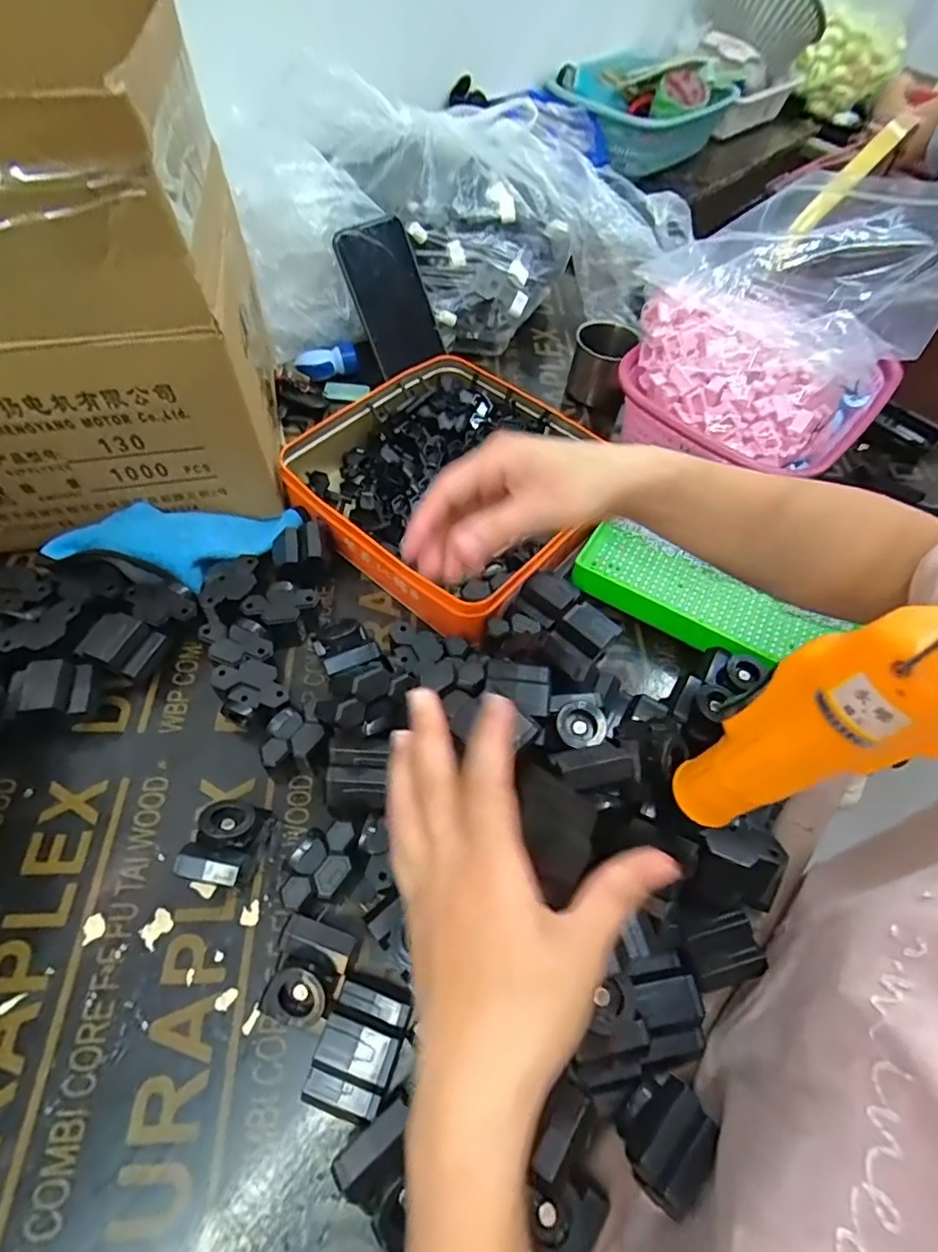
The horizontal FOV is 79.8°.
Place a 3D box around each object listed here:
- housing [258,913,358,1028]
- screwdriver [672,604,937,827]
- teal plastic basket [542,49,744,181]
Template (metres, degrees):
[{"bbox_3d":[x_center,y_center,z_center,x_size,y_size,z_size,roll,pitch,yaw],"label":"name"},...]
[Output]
[{"bbox_3d":[-0.091,0.196,0.318,0.041,0.047,0.051,20,58,8],"label":"housing"},{"bbox_3d":[0.123,0.044,0.213,0.035,0.152,0.033,17,58,4],"label":"screwdriver"},{"bbox_3d":[0.295,-0.867,0.934,0.184,0.118,0.293,40,63,19],"label":"teal plastic basket"}]

